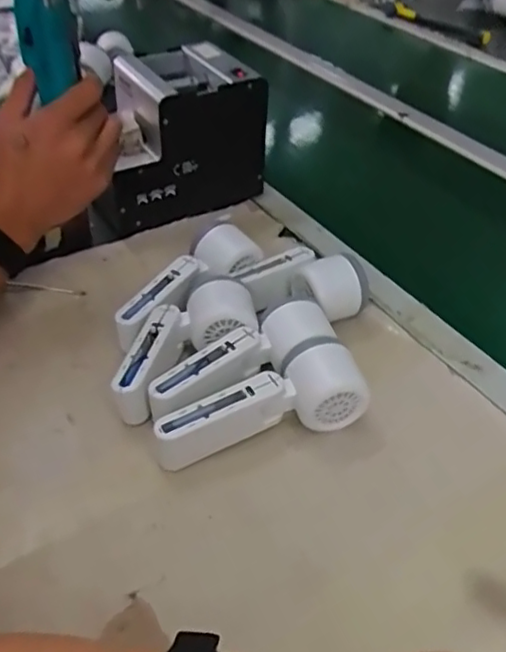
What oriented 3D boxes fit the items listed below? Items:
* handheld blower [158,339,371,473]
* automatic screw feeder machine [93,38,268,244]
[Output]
[{"bbox_3d":[0.007,0.059,0.484,0.168,0.050,0.058,-14,45,-20],"label":"handheld blower"},{"bbox_3d":[-0.100,-0.207,0.700,0.198,0.154,0.115,-22,48,-27],"label":"automatic screw feeder machine"}]

